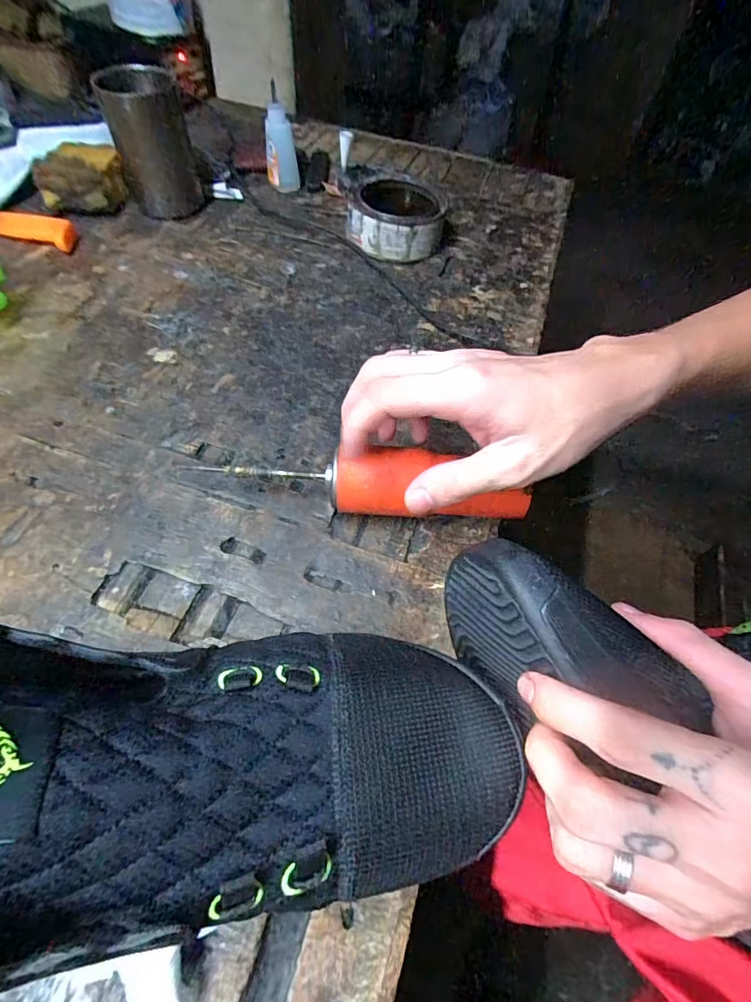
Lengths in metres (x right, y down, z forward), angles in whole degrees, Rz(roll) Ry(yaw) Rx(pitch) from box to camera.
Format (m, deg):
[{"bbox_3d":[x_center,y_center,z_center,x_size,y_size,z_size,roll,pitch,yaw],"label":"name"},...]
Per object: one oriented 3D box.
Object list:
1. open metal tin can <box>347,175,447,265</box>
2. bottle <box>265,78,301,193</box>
[{"bbox_3d":[0.021,-0.311,0.506,0.099,0.047,0.103,2,56,-4],"label":"open metal tin can"},{"bbox_3d":[-0.109,-0.415,0.531,0.032,0.100,0.024,-18,60,-16],"label":"bottle"}]

